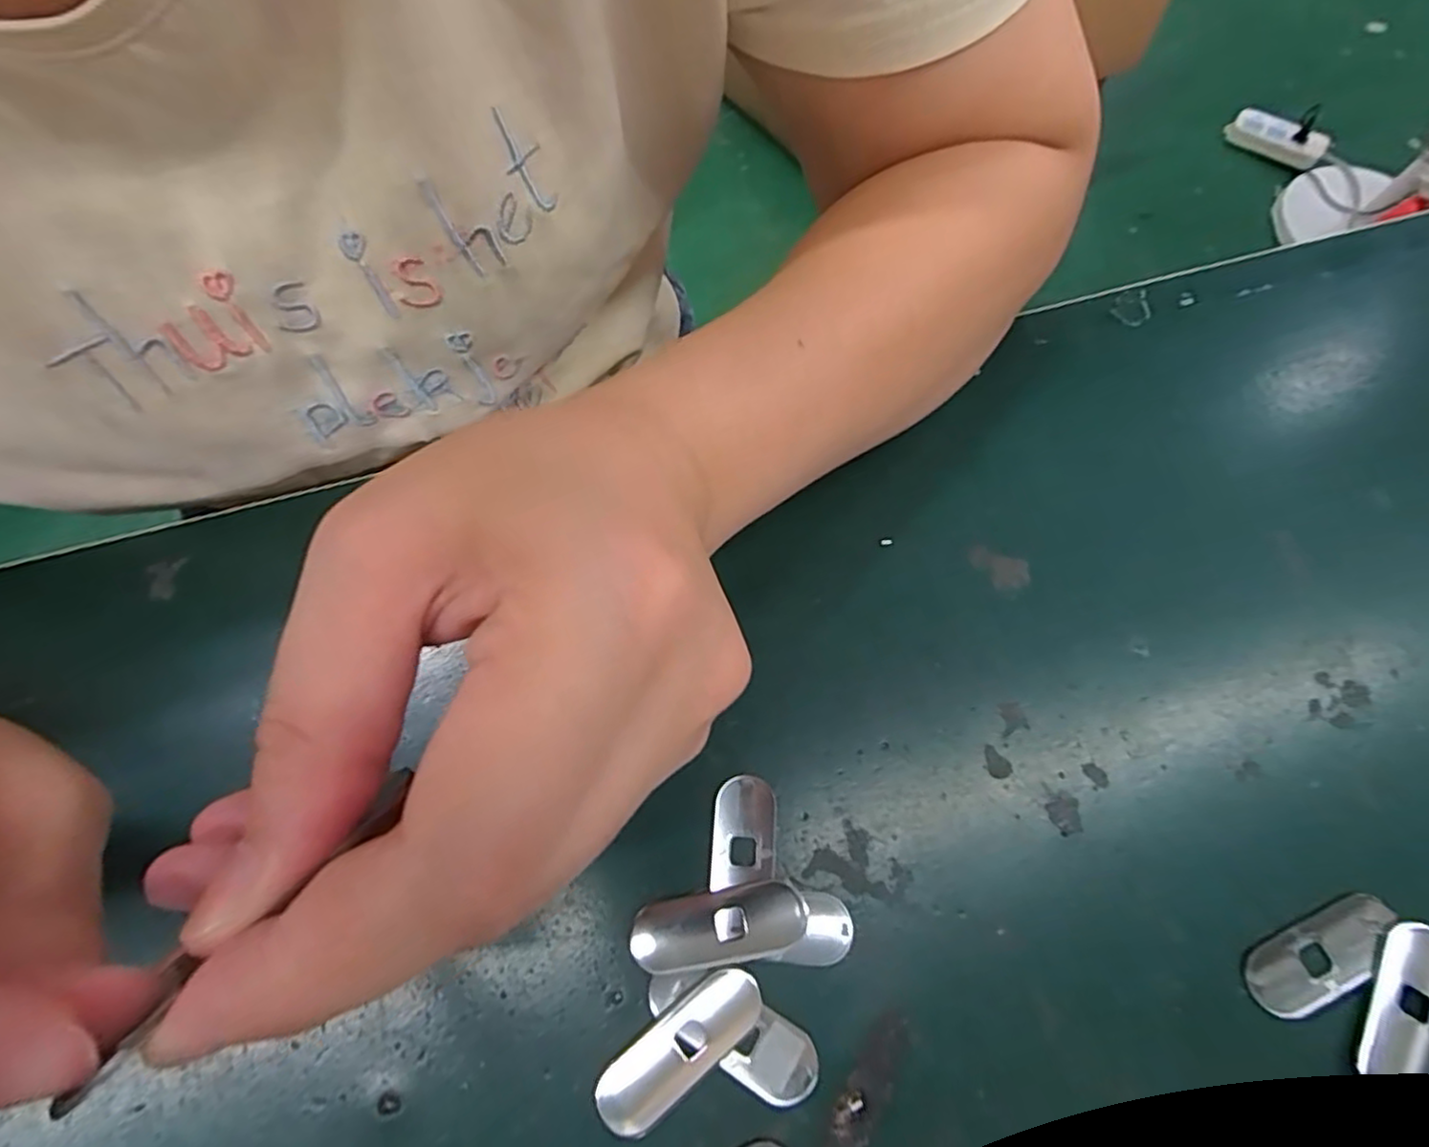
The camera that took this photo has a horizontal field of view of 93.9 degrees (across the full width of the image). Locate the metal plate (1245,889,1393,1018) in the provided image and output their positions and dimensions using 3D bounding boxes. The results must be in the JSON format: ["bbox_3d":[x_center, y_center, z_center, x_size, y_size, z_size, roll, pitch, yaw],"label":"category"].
[{"bbox_3d":[0.177,0.111,0.192,0.049,0.004,0.019,-26,71,-10],"label":"metal plate"}]

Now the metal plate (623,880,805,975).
[{"bbox_3d":[0.000,0.103,0.194,0.049,0.008,0.019,-11,69,-5],"label":"metal plate"}]

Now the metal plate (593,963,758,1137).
[{"bbox_3d":[-0.009,0.131,0.184,0.051,0.004,0.018,-37,73,-13],"label":"metal plate"}]

